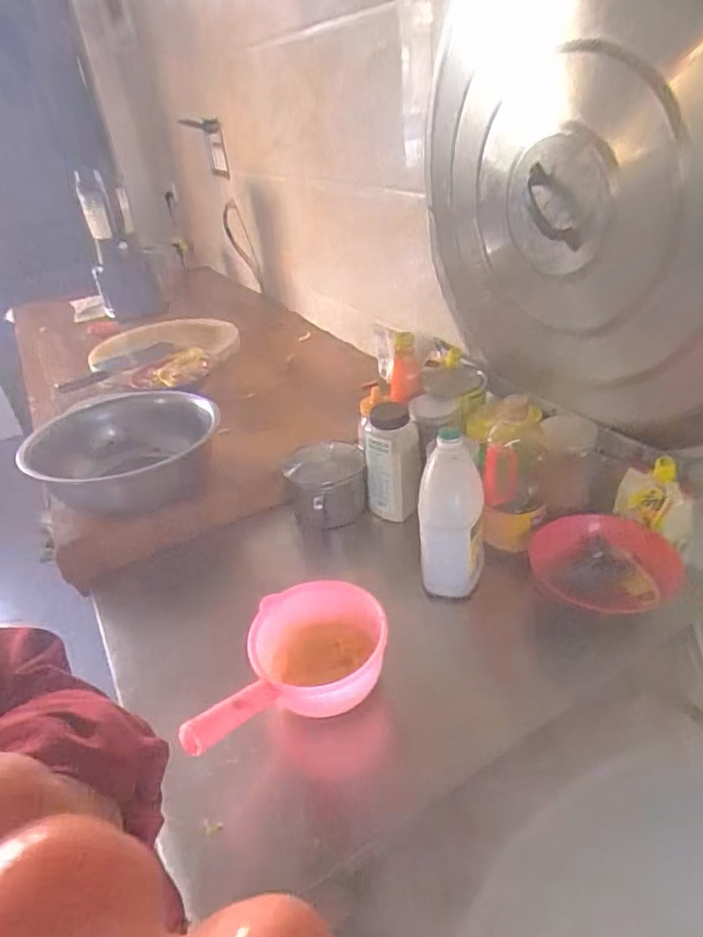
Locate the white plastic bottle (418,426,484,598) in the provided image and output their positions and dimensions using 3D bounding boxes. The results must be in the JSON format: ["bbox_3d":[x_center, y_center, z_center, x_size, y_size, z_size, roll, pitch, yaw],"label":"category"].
[{"bbox_3d":[0.140,0.070,0.815,0.090,0.231,0.069,-3,34,6],"label":"white plastic bottle"}]

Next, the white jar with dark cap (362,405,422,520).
[{"bbox_3d":[0.068,-0.003,0.984,0.093,0.196,0.070,-7,33,0],"label":"white jar with dark cap"}]

